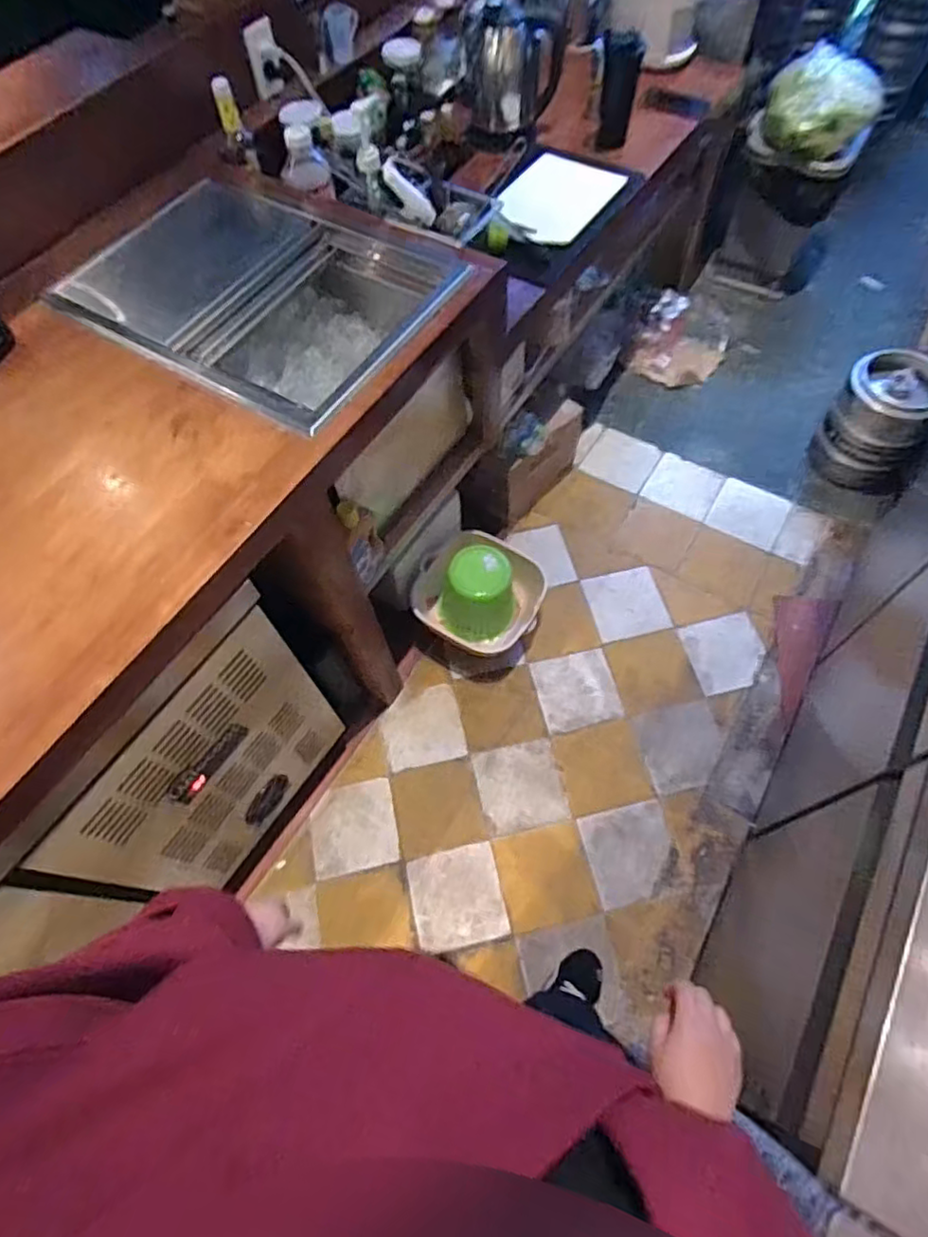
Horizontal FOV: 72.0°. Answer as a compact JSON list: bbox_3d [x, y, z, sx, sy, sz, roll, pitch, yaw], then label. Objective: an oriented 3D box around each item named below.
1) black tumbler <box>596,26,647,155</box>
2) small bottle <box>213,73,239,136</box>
[{"bbox_3d":[0.336,-1.139,1.380,0.080,0.218,0.080,3,62,5],"label":"black tumbler"},{"bbox_3d":[-0.445,-0.961,1.196,0.033,0.099,0.035,-20,63,-7],"label":"small bottle"}]

